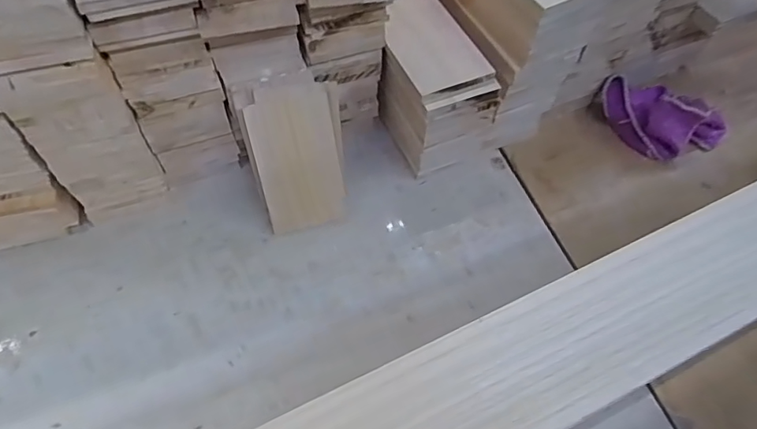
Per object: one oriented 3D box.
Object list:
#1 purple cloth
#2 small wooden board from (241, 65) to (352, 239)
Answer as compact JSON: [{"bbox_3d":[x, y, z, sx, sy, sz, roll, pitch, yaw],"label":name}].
[{"bbox_3d":[0.315,-0.114,0.566,0.090,0.050,0.123,-34,68,-20],"label":"purple cloth"},{"bbox_3d":[-0.075,-0.057,0.482,0.082,0.139,0.019,-10,19,-8],"label":"small wooden board"}]

